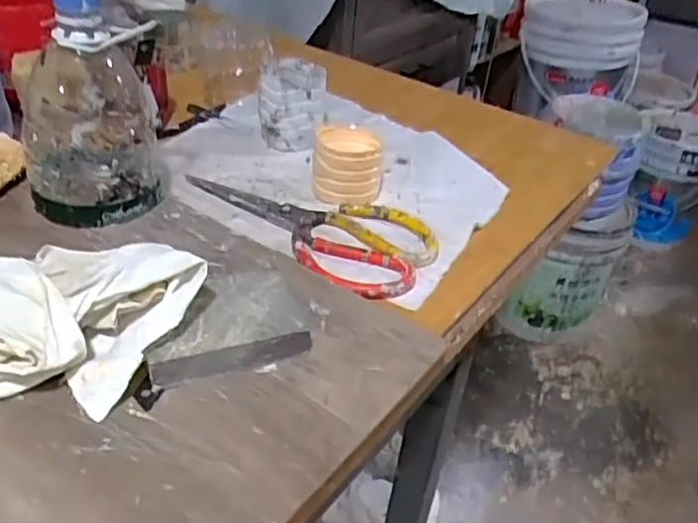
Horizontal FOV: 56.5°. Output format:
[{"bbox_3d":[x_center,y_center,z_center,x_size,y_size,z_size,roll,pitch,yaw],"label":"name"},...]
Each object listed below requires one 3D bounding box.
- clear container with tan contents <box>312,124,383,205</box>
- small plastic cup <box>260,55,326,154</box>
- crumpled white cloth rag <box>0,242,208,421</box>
[{"bbox_3d":[-0.001,-0.092,0.602,0.061,0.054,0.066,7,36,-1],"label":"clear container with tan contents"},{"bbox_3d":[-0.060,-0.162,0.674,0.065,0.077,0.065,5,37,-4],"label":"small plastic cup"},{"bbox_3d":[-0.176,0.019,0.407,0.140,0.058,0.157,-27,49,-38],"label":"crumpled white cloth rag"}]

